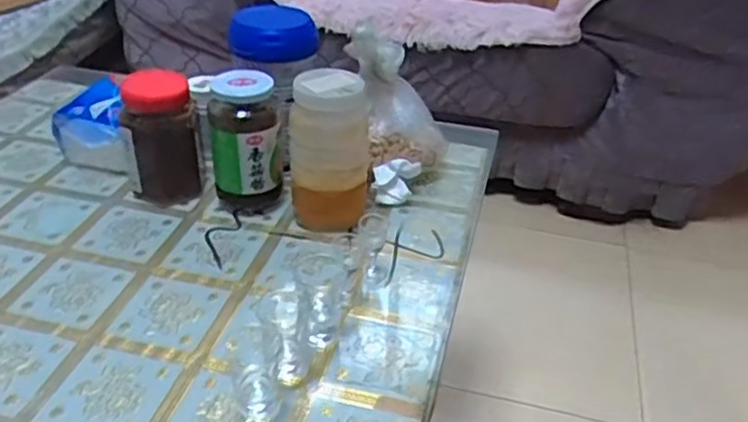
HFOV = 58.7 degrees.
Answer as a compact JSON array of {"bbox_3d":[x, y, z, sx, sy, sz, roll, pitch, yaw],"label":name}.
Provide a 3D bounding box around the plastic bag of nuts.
[{"bbox_3d":[0.030,-0.130,0.804,0.120,0.189,0.113,5,33,4],"label":"plastic bag of nuts"}]

